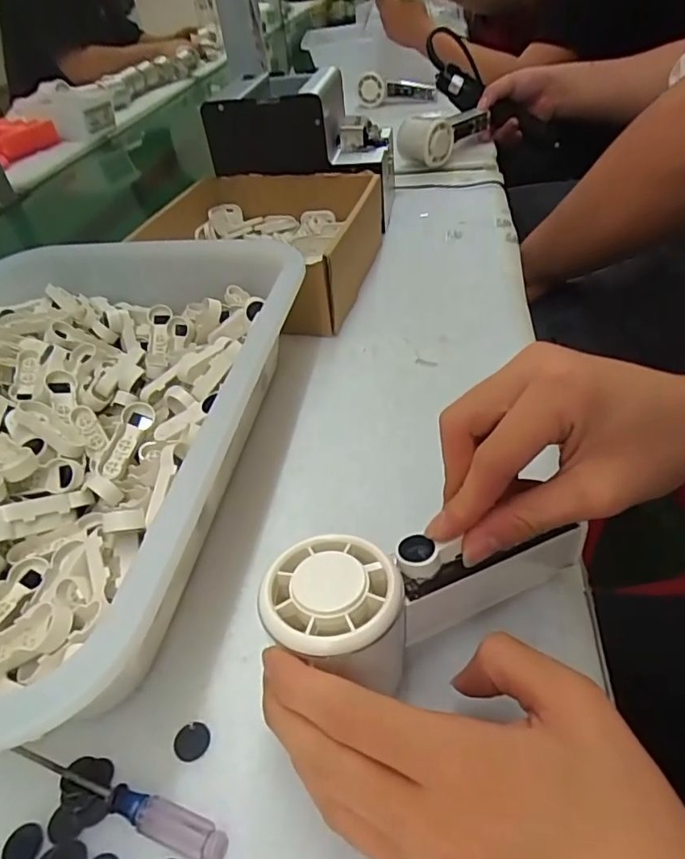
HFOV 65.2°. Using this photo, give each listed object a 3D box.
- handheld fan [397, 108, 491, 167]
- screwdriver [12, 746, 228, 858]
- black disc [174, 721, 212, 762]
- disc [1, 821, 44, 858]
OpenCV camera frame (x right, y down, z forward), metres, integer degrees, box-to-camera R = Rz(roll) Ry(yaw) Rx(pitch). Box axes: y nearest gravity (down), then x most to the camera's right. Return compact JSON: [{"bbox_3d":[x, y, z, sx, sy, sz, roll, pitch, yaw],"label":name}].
[{"bbox_3d":[0.144,-0.427,0.766,0.065,0.059,0.151,27,52,31],"label":"handheld fan"},{"bbox_3d":[-0.092,0.148,0.214,0.103,0.009,0.013,10,45,17],"label":"screwdriver"},{"bbox_3d":[-0.065,0.134,0.231,0.015,0.004,0.015,-3,43,3],"label":"black disc"},{"bbox_3d":[-0.125,0.162,0.209,0.016,0.004,0.015,-3,43,3],"label":"disc"}]

